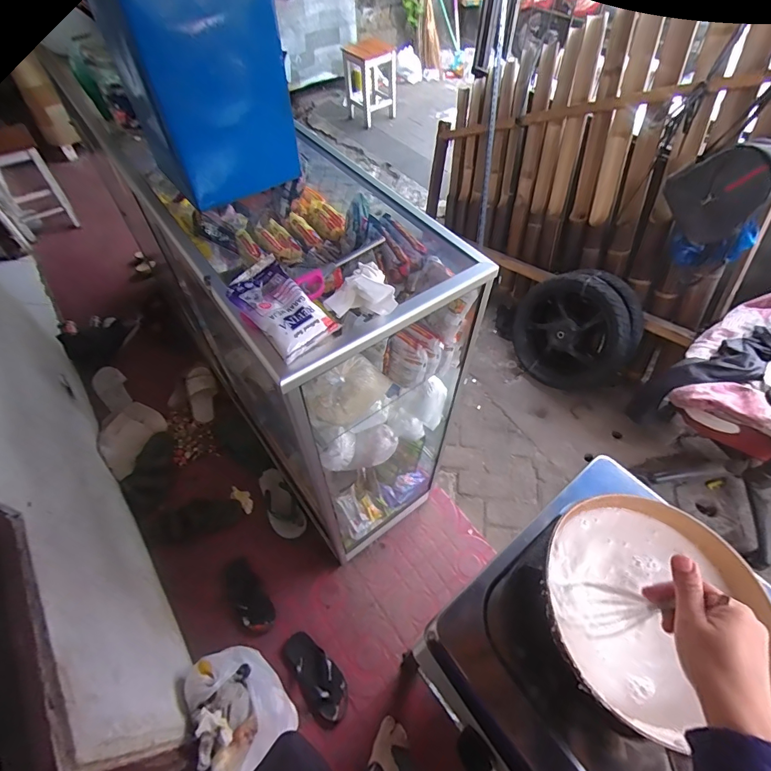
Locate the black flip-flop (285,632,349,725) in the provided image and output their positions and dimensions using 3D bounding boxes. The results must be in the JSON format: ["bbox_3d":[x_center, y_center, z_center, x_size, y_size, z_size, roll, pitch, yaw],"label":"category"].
[{"bbox_3d":[-0.188,0.795,1.125,0.098,0.032,0.233,-35,61,-22],"label":"black flip-flop"}]

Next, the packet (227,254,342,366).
[{"bbox_3d":[-0.140,-0.102,0.535,0.132,0.044,0.087,37,62,23],"label":"packet"}]

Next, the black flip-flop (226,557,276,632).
[{"bbox_3d":[-0.420,0.639,1.238,0.096,0.031,0.227,-33,61,-21],"label":"black flip-flop"}]

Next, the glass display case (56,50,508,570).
[{"bbox_3d":[-0.195,-0.086,1.085,0.411,0.923,0.742,-33,61,-21],"label":"glass display case"}]

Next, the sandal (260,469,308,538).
[{"bbox_3d":[-0.363,0.403,1.394,0.102,0.038,0.267,-29,59,-19],"label":"sandal"}]

